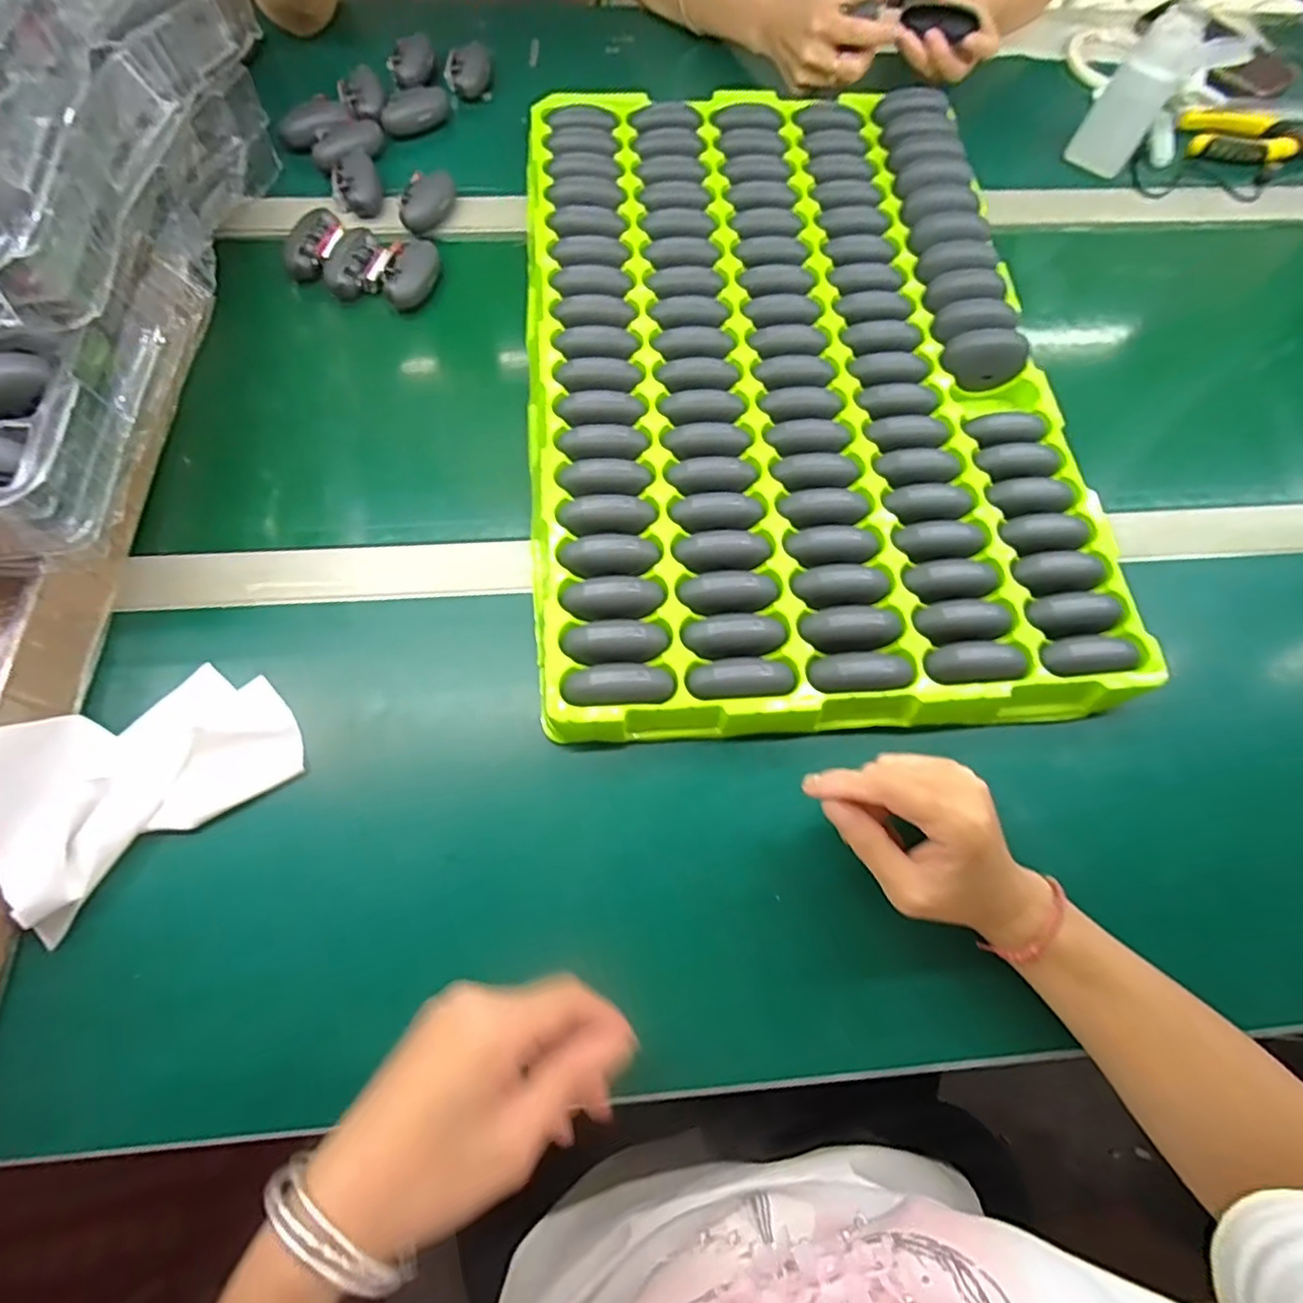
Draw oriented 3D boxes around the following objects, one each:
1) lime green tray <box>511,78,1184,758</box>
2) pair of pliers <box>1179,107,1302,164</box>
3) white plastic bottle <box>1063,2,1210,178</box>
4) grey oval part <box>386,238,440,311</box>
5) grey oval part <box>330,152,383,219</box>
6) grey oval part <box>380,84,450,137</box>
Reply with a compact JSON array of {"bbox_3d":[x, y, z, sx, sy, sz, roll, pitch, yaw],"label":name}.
[{"bbox_3d":[0.104,-0.222,0.492,0.391,0.037,0.573,-4,70,-4],"label":"lime green tray"},{"bbox_3d":[0.615,-0.511,0.632,0.169,0.020,0.063,-2,70,-3],"label":"pair of pliers"},{"bbox_3d":[0.437,-0.500,0.575,0.053,0.109,0.060,35,72,10],"label":"white plastic bottle"},{"bbox_3d":[-0.193,-0.307,0.513,0.031,0.021,0.065,14,70,3],"label":"grey oval part"},{"bbox_3d":[-0.250,-0.395,0.539,0.039,0.020,0.059,-17,72,-8],"label":"grey oval part"},{"bbox_3d":[-0.213,-0.490,0.576,0.064,0.020,0.029,-27,73,-12],"label":"grey oval part"}]

